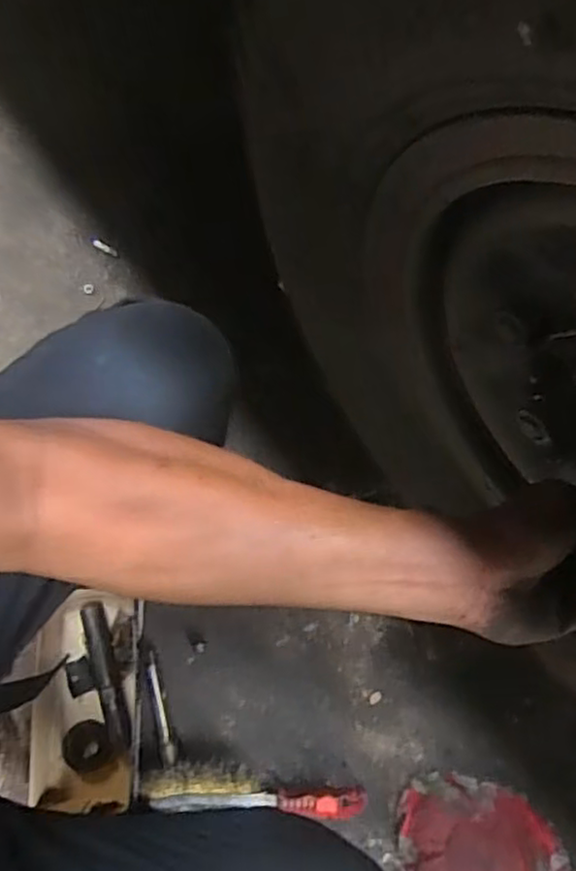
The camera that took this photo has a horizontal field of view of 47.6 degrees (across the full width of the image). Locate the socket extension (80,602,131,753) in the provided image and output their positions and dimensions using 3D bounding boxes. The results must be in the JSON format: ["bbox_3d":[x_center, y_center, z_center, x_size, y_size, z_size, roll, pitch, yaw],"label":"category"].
[{"bbox_3d":[-0.209,0.276,0.750,0.028,0.019,0.162,-16,73,-3],"label":"socket extension"}]

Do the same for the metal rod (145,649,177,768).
[{"bbox_3d":[-0.147,0.309,0.743,0.016,0.011,0.122,-17,73,-4],"label":"metal rod"}]

